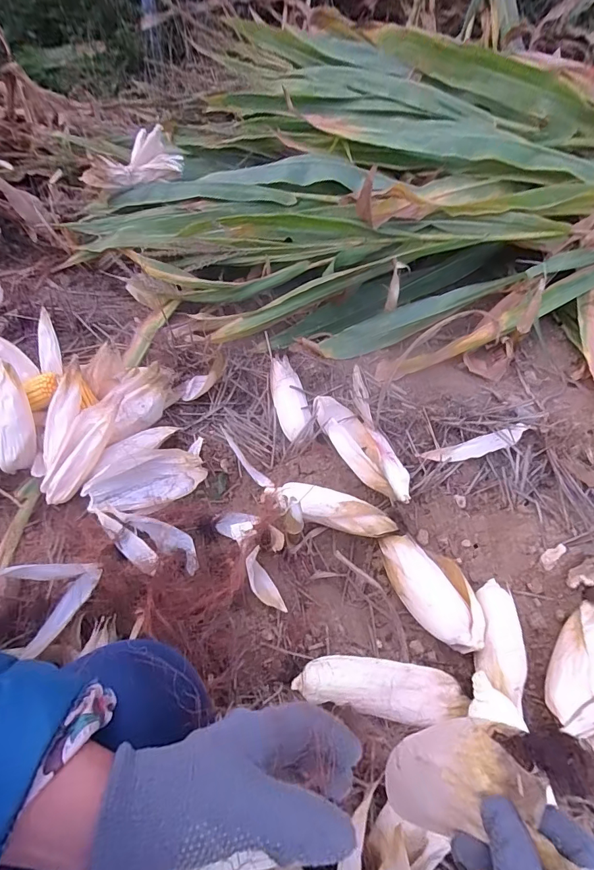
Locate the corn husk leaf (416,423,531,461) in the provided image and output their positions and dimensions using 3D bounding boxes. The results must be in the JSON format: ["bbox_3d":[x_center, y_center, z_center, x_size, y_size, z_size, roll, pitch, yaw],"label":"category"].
[{"bbox_3d":[0.357,0.022,0.846,0.209,0.035,0.046,-17,53,4],"label":"corn husk leaf"}]

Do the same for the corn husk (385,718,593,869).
[{"bbox_3d":[0.111,0.257,0.302,0.024,0.170,0.073,7,49,-22],"label":"corn husk"}]

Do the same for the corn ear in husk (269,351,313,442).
[{"bbox_3d":[-0.017,-0.079,0.871,0.064,0.048,0.217,-8,51,-10],"label":"corn ear in husk"}]

